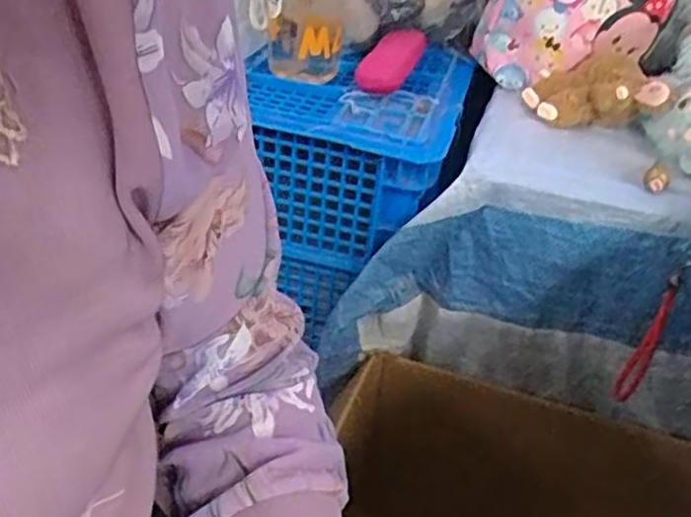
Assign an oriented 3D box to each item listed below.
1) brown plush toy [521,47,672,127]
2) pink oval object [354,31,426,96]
[{"bbox_3d":[0.253,-0.170,0.712,0.133,0.050,0.086,10,36,6],"label":"brown plush toy"},{"bbox_3d":[0.050,-0.213,0.750,0.048,0.020,0.105,26,62,26],"label":"pink oval object"}]

